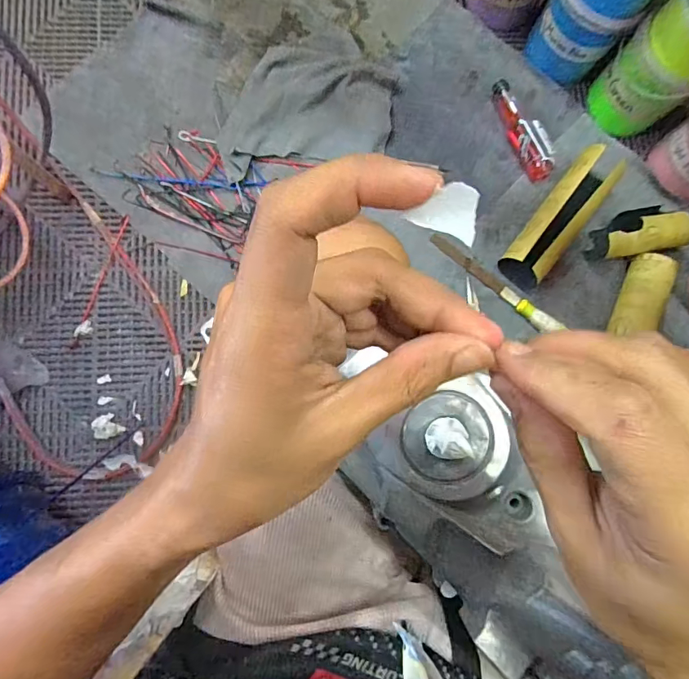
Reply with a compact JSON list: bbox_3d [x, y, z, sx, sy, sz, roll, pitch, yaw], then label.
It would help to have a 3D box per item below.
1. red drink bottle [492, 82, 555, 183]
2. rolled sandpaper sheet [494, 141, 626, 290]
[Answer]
[{"bbox_3d":[0.339,-0.402,0.894,0.054,0.048,0.207,-26,86,-7],"label":"red drink bottle"},{"bbox_3d":[0.395,-0.222,0.857,0.087,0.086,0.295,40,82,0],"label":"rolled sandpaper sheet"}]

